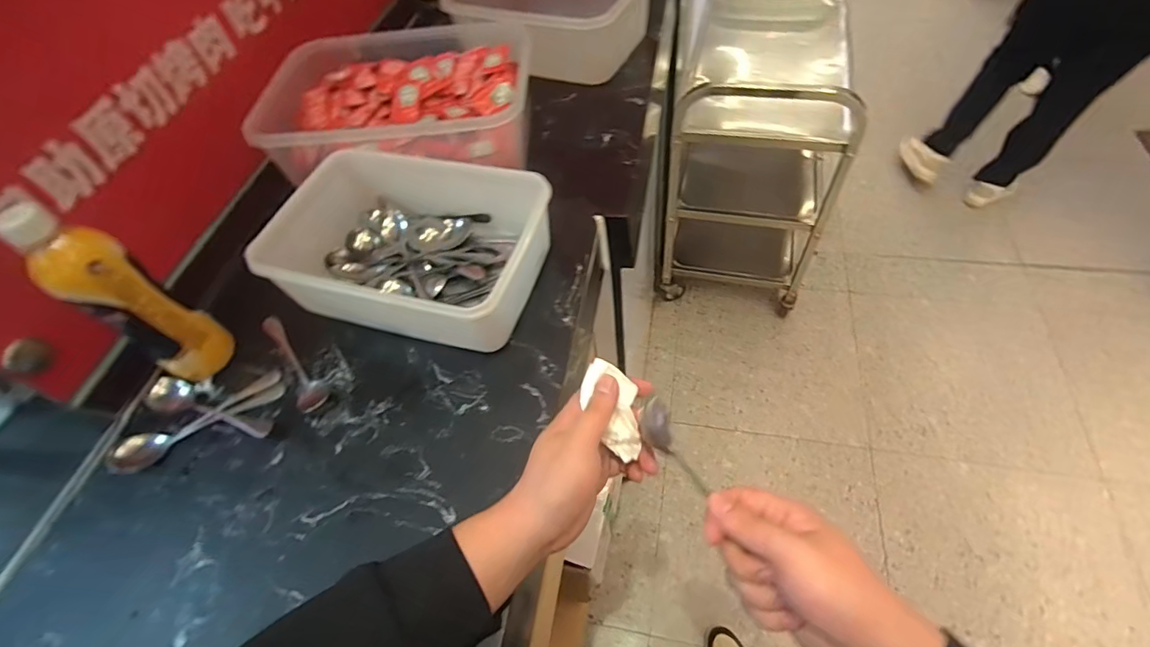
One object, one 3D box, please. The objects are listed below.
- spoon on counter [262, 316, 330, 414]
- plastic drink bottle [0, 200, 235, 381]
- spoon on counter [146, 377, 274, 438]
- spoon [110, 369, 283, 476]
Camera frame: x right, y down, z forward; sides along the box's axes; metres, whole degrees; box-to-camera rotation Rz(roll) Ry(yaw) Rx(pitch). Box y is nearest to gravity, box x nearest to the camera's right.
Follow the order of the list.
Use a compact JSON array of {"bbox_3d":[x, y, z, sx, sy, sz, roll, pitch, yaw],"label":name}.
[{"bbox_3d":[-0.308,0.037,0.545,0.031,0.012,0.156,-36,59,-17],"label":"spoon on counter"},{"bbox_3d":[-0.424,-0.021,0.483,0.073,0.219,0.067,28,64,24],"label":"plastic drink bottle"},{"bbox_3d":[-0.380,0.089,0.521,0.154,0.015,0.034,14,59,16],"label":"spoon on counter"},{"bbox_3d":[-0.386,0.099,0.515,0.168,0.016,0.038,-32,58,-14],"label":"spoon"}]

